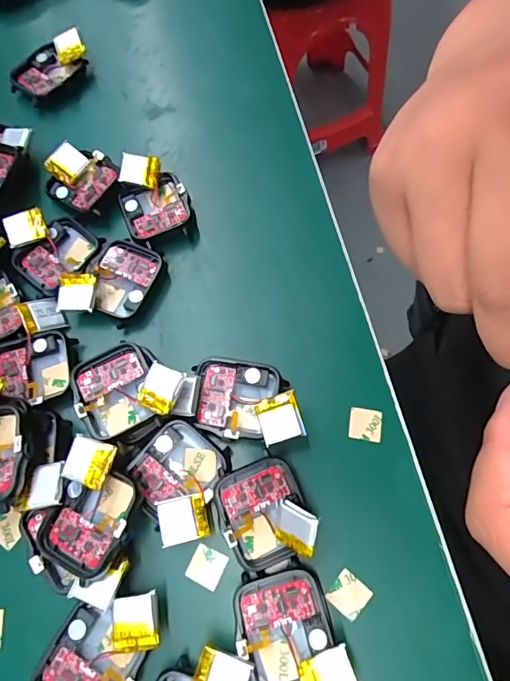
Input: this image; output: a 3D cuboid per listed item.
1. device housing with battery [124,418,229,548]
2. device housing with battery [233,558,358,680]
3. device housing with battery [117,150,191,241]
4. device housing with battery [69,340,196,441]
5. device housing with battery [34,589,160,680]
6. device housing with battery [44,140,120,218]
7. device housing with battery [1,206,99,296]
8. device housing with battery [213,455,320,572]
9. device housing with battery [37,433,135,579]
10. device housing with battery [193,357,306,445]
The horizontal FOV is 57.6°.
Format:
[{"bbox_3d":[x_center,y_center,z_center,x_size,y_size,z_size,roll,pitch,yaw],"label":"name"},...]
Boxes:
[{"bbox_3d":[-0.034,0.063,0.210,0.046,0.012,0.044,42,78,17],"label":"device housing with battery"},{"bbox_3d":[0.014,0.122,0.190,0.039,0.019,0.051,-21,70,-3],"label":"device housing with battery"},{"bbox_3d":[-0.060,-0.085,0.269,0.037,0.013,0.052,-24,70,-4],"label":"device housing with battery"},{"bbox_3d":[-0.059,0.021,0.222,0.052,0.026,0.045,-25,70,-5],"label":"device housing with battery"},{"bbox_3d":[-0.064,0.129,0.194,0.037,0.019,0.055,28,74,13],"label":"device housing with battery"},{"bbox_3d":[-0.103,-0.096,0.274,0.045,0.011,0.036,29,75,14],"label":"device housing with battery"},{"bbox_3d":[-0.115,-0.053,0.261,0.042,0.015,0.050,-43,73,-11],"label":"device housing with battery"},{"bbox_3d":[0.004,0.076,0.205,0.037,0.022,0.042,-20,70,-3],"label":"device housing with battery"},{"bbox_3d":[-0.071,0.073,0.204,0.036,0.019,0.052,15,72,10],"label":"device housing with battery"},{"bbox_3d":[-0.004,0.029,0.226,0.054,0.019,0.038,9,71,8],"label":"device housing with battery"}]

